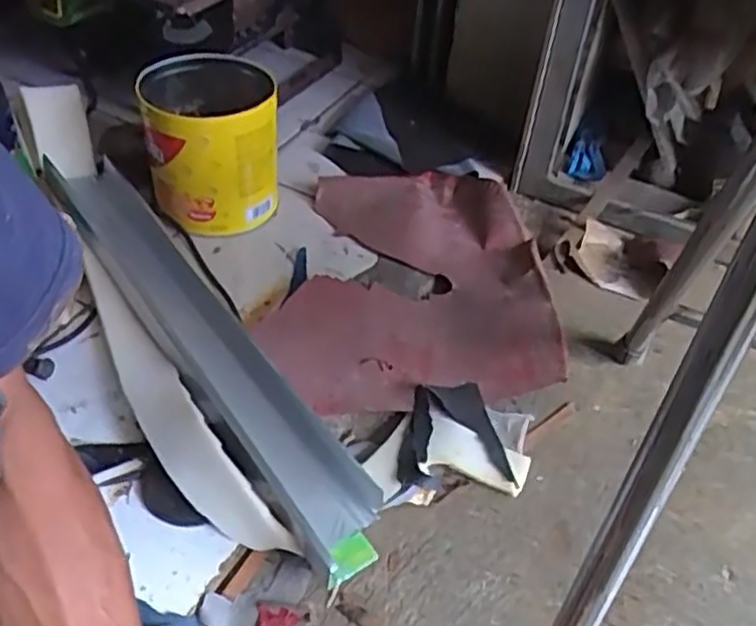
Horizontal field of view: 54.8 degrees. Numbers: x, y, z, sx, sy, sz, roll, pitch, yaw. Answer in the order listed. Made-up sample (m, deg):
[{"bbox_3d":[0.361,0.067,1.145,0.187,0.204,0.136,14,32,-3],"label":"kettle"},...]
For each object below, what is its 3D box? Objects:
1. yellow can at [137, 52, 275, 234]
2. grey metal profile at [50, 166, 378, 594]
[{"bbox_3d":[-0.191,-0.199,0.845,0.144,0.138,0.143,-3,46,-7],"label":"yellow can"},{"bbox_3d":[-0.183,0.013,0.724,0.091,0.055,0.543,-26,52,-28],"label":"grey metal profile"}]

